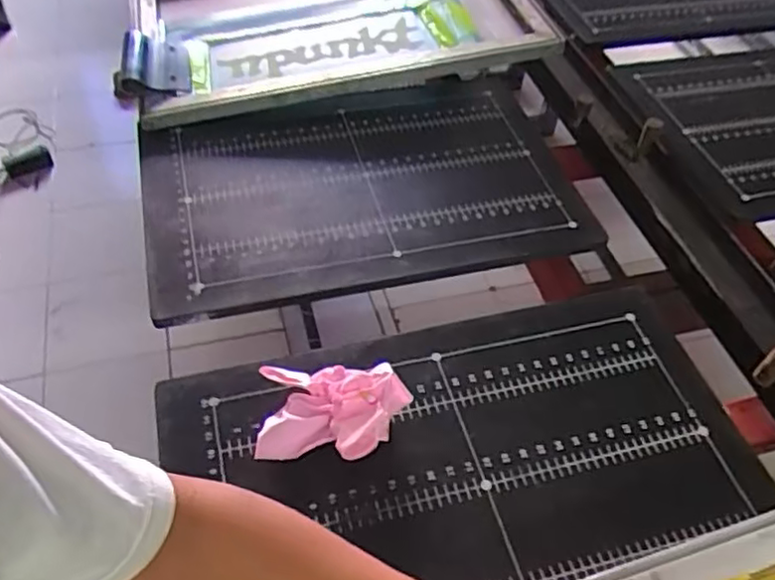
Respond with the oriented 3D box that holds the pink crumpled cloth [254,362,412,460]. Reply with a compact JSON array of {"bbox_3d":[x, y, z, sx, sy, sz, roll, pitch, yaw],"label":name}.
[{"bbox_3d":[-0.058,0.125,0.700,0.156,0.056,0.105,3,50,2],"label":"pink crumpled cloth"}]

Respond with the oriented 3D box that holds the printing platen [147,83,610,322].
[{"bbox_3d":[-0.039,-0.159,0.974,0.603,0.020,0.404,-11,51,-10],"label":"printing platen"}]

